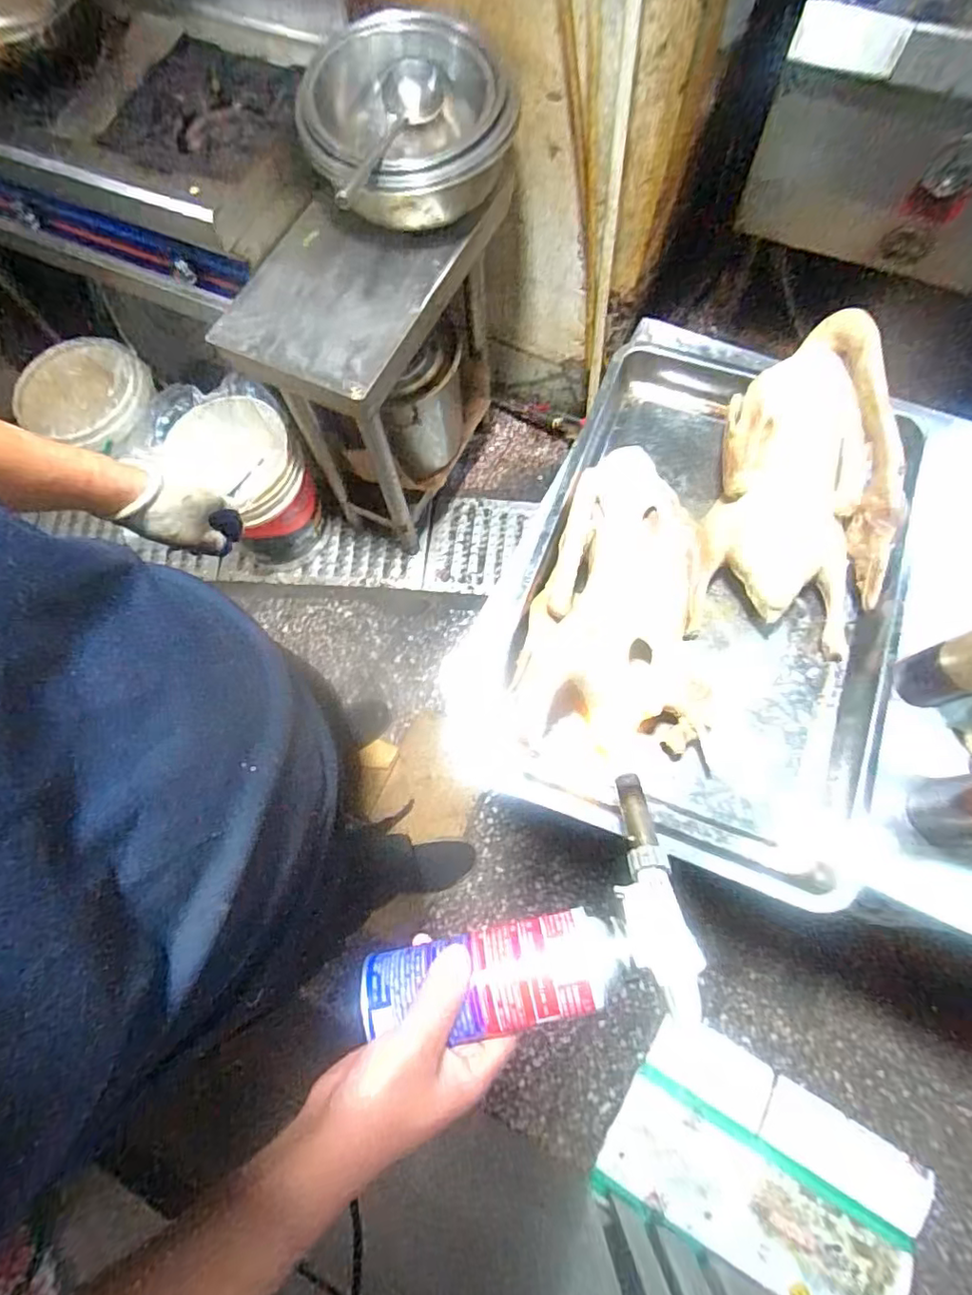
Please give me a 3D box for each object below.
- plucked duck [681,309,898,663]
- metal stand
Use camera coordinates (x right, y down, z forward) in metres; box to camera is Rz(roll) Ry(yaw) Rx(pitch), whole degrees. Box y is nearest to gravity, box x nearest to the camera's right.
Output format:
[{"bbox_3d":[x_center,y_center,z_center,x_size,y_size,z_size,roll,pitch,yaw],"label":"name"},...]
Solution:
[{"bbox_3d":[0.358,-0.194,0.674,0.199,0.129,0.361,8,71,5],"label":"plucked duck"},{"bbox_3d":[-0.189,-0.580,1.351,0.319,0.713,0.579,26,74,11],"label":"metal stand"}]

